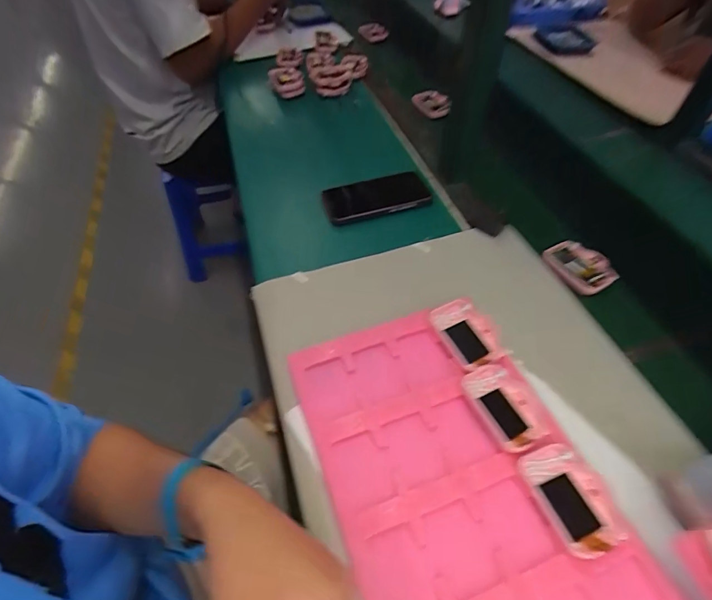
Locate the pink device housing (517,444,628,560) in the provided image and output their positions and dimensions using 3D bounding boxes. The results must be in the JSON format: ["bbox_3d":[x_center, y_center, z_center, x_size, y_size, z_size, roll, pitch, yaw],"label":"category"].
[{"bbox_3d":[0.187,0.170,0.347,0.054,0.018,0.085,-18,54,-13],"label":"pink device housing"}]

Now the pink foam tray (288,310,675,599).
[{"bbox_3d":[0.090,0.168,0.356,0.216,0.013,0.362,-15,52,-14],"label":"pink foam tray"}]

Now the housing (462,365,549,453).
[{"bbox_3d":[0.149,0.106,0.400,0.050,0.018,0.083,-23,55,-17],"label":"housing"}]

